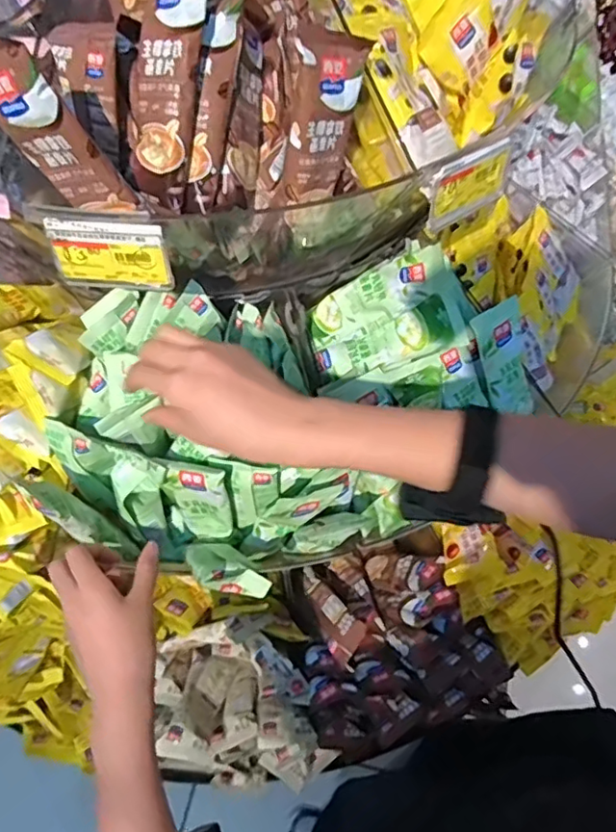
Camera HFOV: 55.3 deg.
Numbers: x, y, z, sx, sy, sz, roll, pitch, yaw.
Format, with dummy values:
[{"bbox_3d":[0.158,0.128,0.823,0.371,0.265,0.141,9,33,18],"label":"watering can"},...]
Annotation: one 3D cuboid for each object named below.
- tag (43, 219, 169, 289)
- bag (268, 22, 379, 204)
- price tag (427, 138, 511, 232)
[{"bbox_3d":[-0.131,-0.108,0.395,0.075,0.051,0.005,3,49,2],"label":"tag"},{"bbox_3d":[0.006,-0.206,0.416,0.059,0.114,0.024,-9,41,-33],"label":"bag"},{"bbox_3d":[0.120,-0.171,0.436,0.077,0.046,0.010,-33,64,-19],"label":"price tag"}]

